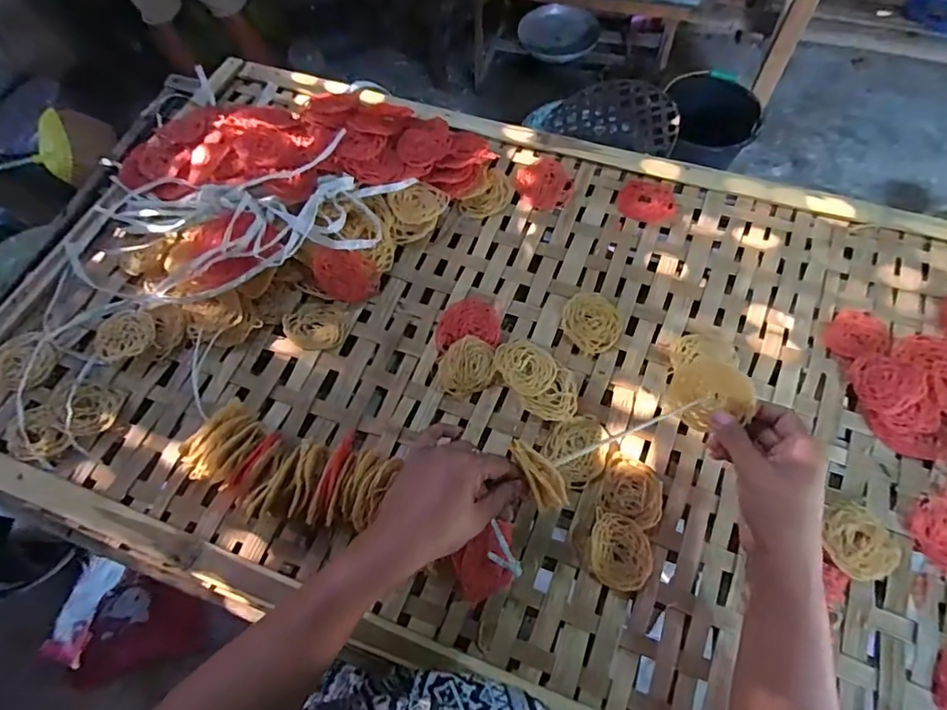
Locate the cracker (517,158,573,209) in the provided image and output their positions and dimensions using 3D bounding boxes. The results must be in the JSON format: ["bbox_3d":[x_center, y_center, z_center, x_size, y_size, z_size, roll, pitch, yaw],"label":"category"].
[{"bbox_3d":[0.087,-0.206,0.636,0.062,0.006,0.071,-21,66,-8],"label":"cracker"}]

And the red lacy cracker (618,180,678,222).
[{"bbox_3d":[0.205,-0.180,0.617,0.067,0.007,0.057,24,68,12],"label":"red lacy cracker"}]

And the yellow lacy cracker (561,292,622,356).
[{"bbox_3d":[0.126,-0.035,0.556,0.062,0.012,0.063,0,65,1],"label":"yellow lacy cracker"}]

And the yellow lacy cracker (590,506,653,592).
[{"bbox_3d":[0.131,0.176,0.468,0.056,0.013,0.059,17,67,9],"label":"yellow lacy cracker"}]

